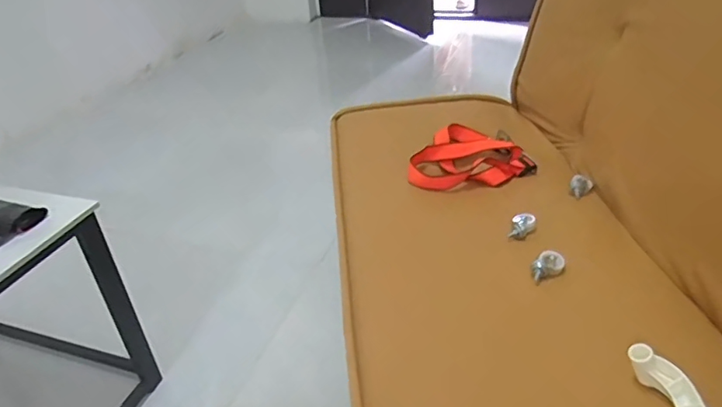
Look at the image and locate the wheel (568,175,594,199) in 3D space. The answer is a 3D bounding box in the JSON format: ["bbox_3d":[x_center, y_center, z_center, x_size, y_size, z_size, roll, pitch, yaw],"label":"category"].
[{"bbox_3d":[0.412,-0.032,0.988,0.038,0.025,0.050,13,36,24],"label":"wheel"}]

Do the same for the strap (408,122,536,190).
[{"bbox_3d":[0.226,-0.101,1.091,0.247,0.038,0.197,1,33,8],"label":"strap"}]

